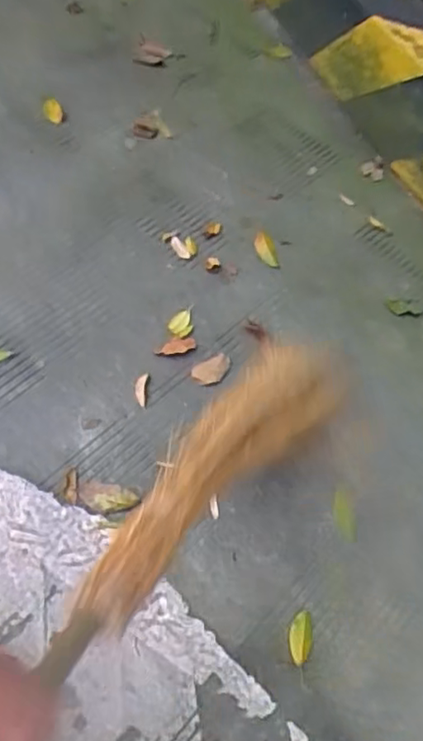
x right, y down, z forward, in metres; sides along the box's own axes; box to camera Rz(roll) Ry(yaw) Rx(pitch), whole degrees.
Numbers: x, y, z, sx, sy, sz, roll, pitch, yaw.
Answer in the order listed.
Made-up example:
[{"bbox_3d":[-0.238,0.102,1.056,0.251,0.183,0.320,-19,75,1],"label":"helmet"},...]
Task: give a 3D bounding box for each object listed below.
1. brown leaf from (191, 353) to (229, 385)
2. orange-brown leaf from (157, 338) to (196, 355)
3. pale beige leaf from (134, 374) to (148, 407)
[{"bbox_3d":[0.007,-0.001,1.430,0.055,0.022,0.107,39,47,22],"label":"brown leaf"},{"bbox_3d":[-0.079,-0.056,1.419,0.096,0.015,0.040,-19,56,-33],"label":"orange-brown leaf"},{"bbox_3d":[-0.158,0.041,1.366,0.027,0.015,0.079,3,54,-2],"label":"pale beige leaf"}]

